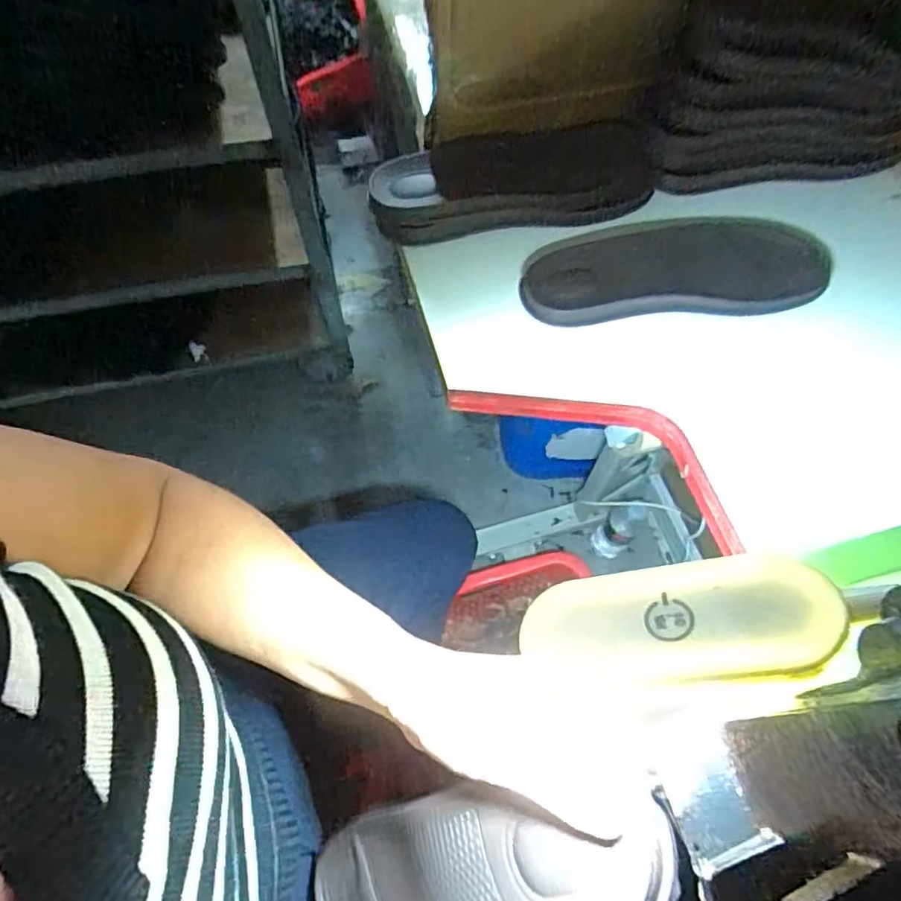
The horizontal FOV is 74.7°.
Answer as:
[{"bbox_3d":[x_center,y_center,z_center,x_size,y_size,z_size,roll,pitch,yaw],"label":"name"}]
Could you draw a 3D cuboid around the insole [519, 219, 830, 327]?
[{"bbox_3d":[0.207,-0.176,0.554,0.277,0.024,0.115,-3,64,-2],"label":"insole"}]

